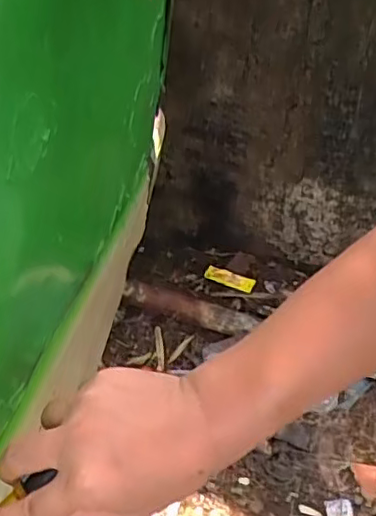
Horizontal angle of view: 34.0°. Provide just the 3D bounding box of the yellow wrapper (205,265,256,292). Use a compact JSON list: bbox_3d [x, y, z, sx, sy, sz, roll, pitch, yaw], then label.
[{"bbox_3d":[0.104,0.052,1.552,0.125,0.011,0.040,20,79,14],"label":"yellow wrapper"}]

